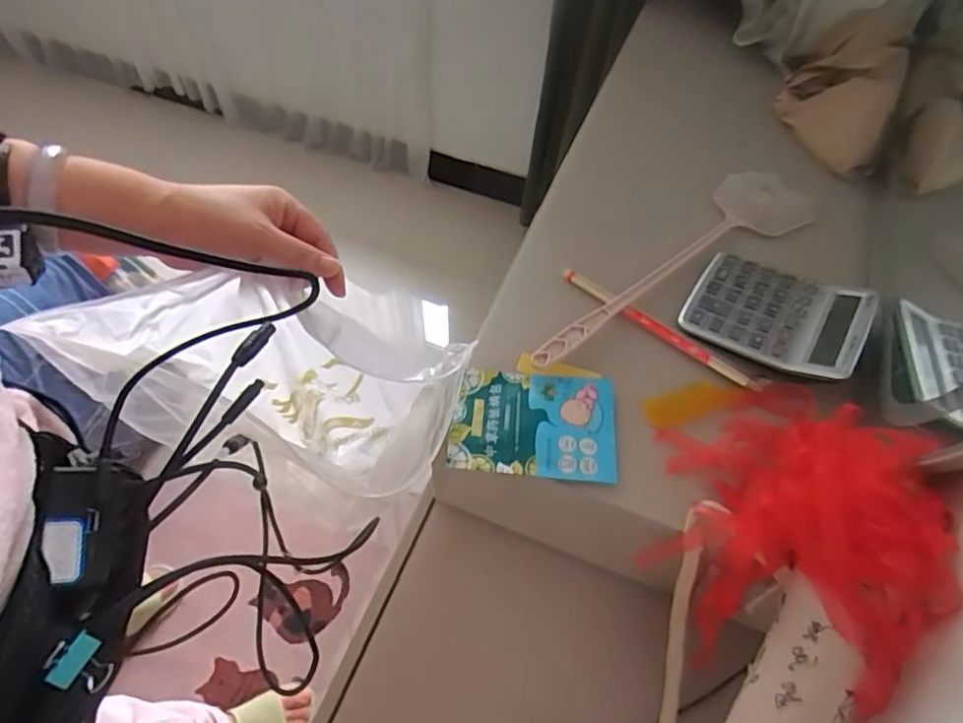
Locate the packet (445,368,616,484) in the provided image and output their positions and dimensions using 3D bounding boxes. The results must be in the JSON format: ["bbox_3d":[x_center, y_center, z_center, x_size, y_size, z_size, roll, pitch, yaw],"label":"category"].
[{"bbox_3d":[0.049,0.058,0.577,0.149,0.012,0.106,5,57,4],"label":"packet"}]

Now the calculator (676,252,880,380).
[{"bbox_3d":[0.306,-0.050,0.634,0.166,0.032,0.127,27,61,17],"label":"calculator"}]

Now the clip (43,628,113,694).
[{"bbox_3d":[-0.208,0.156,0.312,0.028,0.022,0.027,26,61,16],"label":"clip"}]

